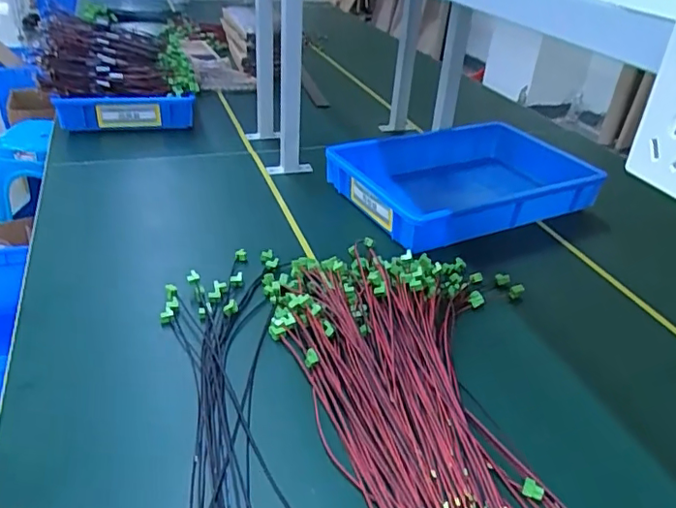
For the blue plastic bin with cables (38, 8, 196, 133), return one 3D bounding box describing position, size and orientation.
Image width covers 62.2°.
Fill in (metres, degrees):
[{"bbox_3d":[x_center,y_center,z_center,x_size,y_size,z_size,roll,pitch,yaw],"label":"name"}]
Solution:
[{"bbox_3d":[-0.418,-0.334,1.065,0.286,0.183,0.229,-5,33,-15],"label":"blue plastic bin with cables"}]

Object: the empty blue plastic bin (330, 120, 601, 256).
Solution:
[{"bbox_3d":[0.232,-0.154,1.058,0.470,0.080,0.305,-13,36,-26],"label":"empty blue plastic bin"}]

